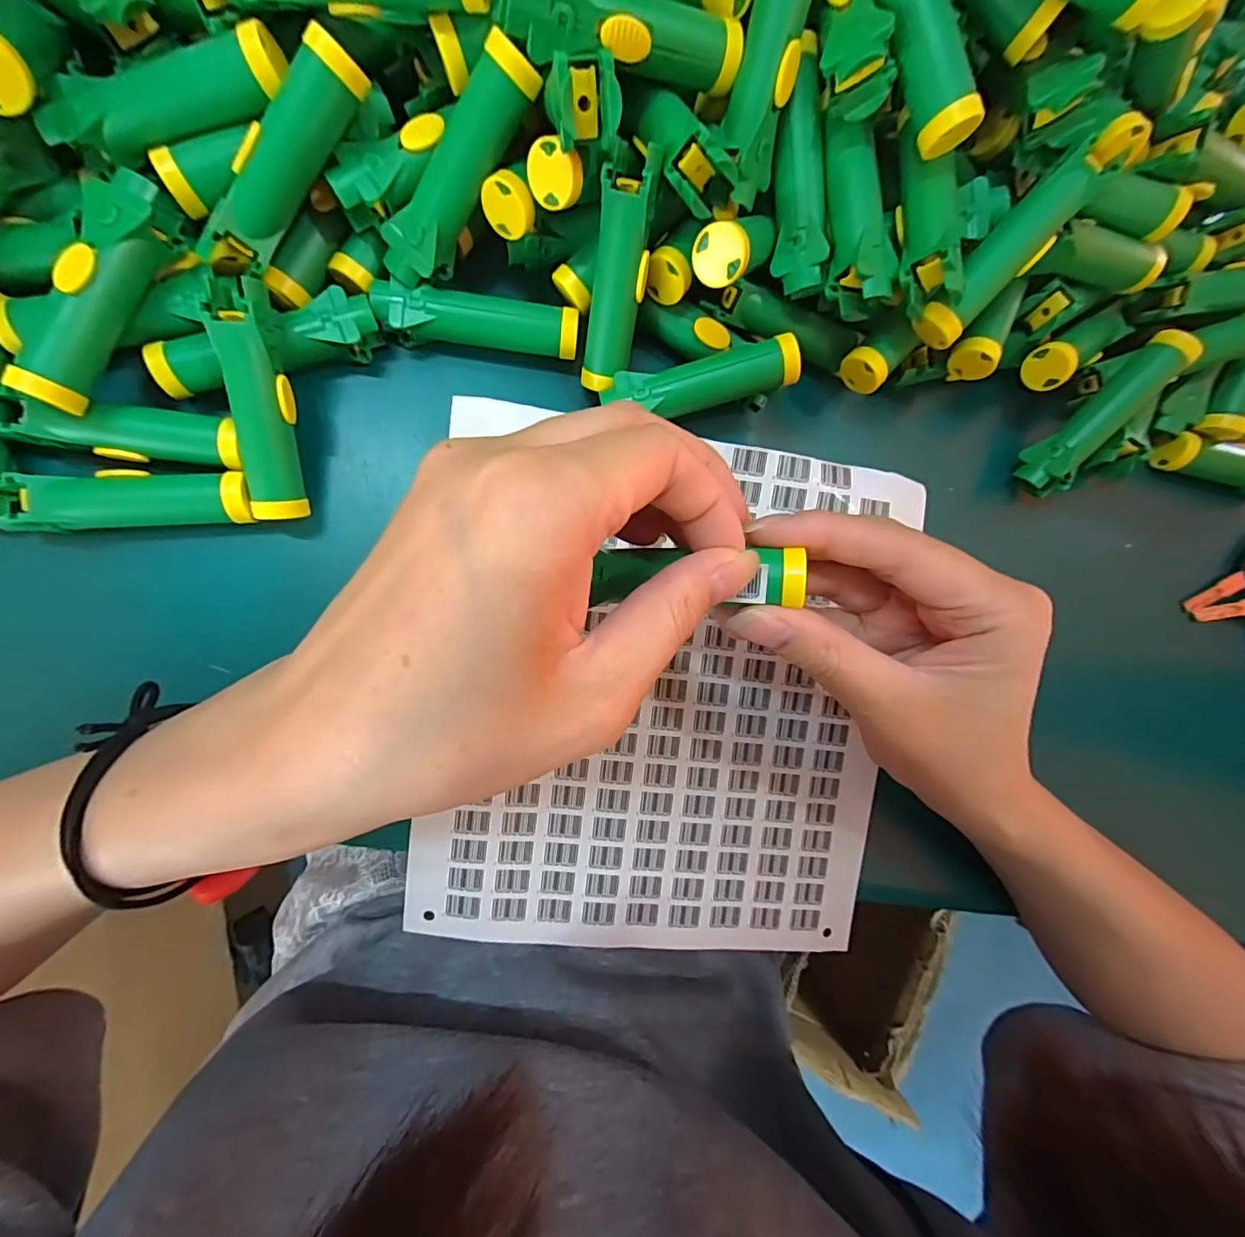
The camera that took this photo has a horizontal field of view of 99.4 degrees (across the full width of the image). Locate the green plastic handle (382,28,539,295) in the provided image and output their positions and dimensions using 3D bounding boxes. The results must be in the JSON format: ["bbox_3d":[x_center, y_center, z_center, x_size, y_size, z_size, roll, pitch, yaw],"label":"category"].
[{"bbox_3d":[-0.059,-0.159,0.190,0.020,0.016,0.080,43,119,-9],"label":"green plastic handle"}]

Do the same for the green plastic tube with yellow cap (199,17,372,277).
[{"bbox_3d":[-0.115,-0.153,0.177,0.016,0.015,0.078,40,104,-9],"label":"green plastic tube with yellow cap"}]

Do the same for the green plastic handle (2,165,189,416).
[{"bbox_3d":[-0.178,-0.109,0.177,0.017,0.019,0.080,23,86,-9],"label":"green plastic handle"}]

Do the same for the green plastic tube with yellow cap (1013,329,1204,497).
[{"bbox_3d":[0.227,-0.094,0.248,0.023,0.015,0.081,39,107,-9],"label":"green plastic tube with yellow cap"}]

